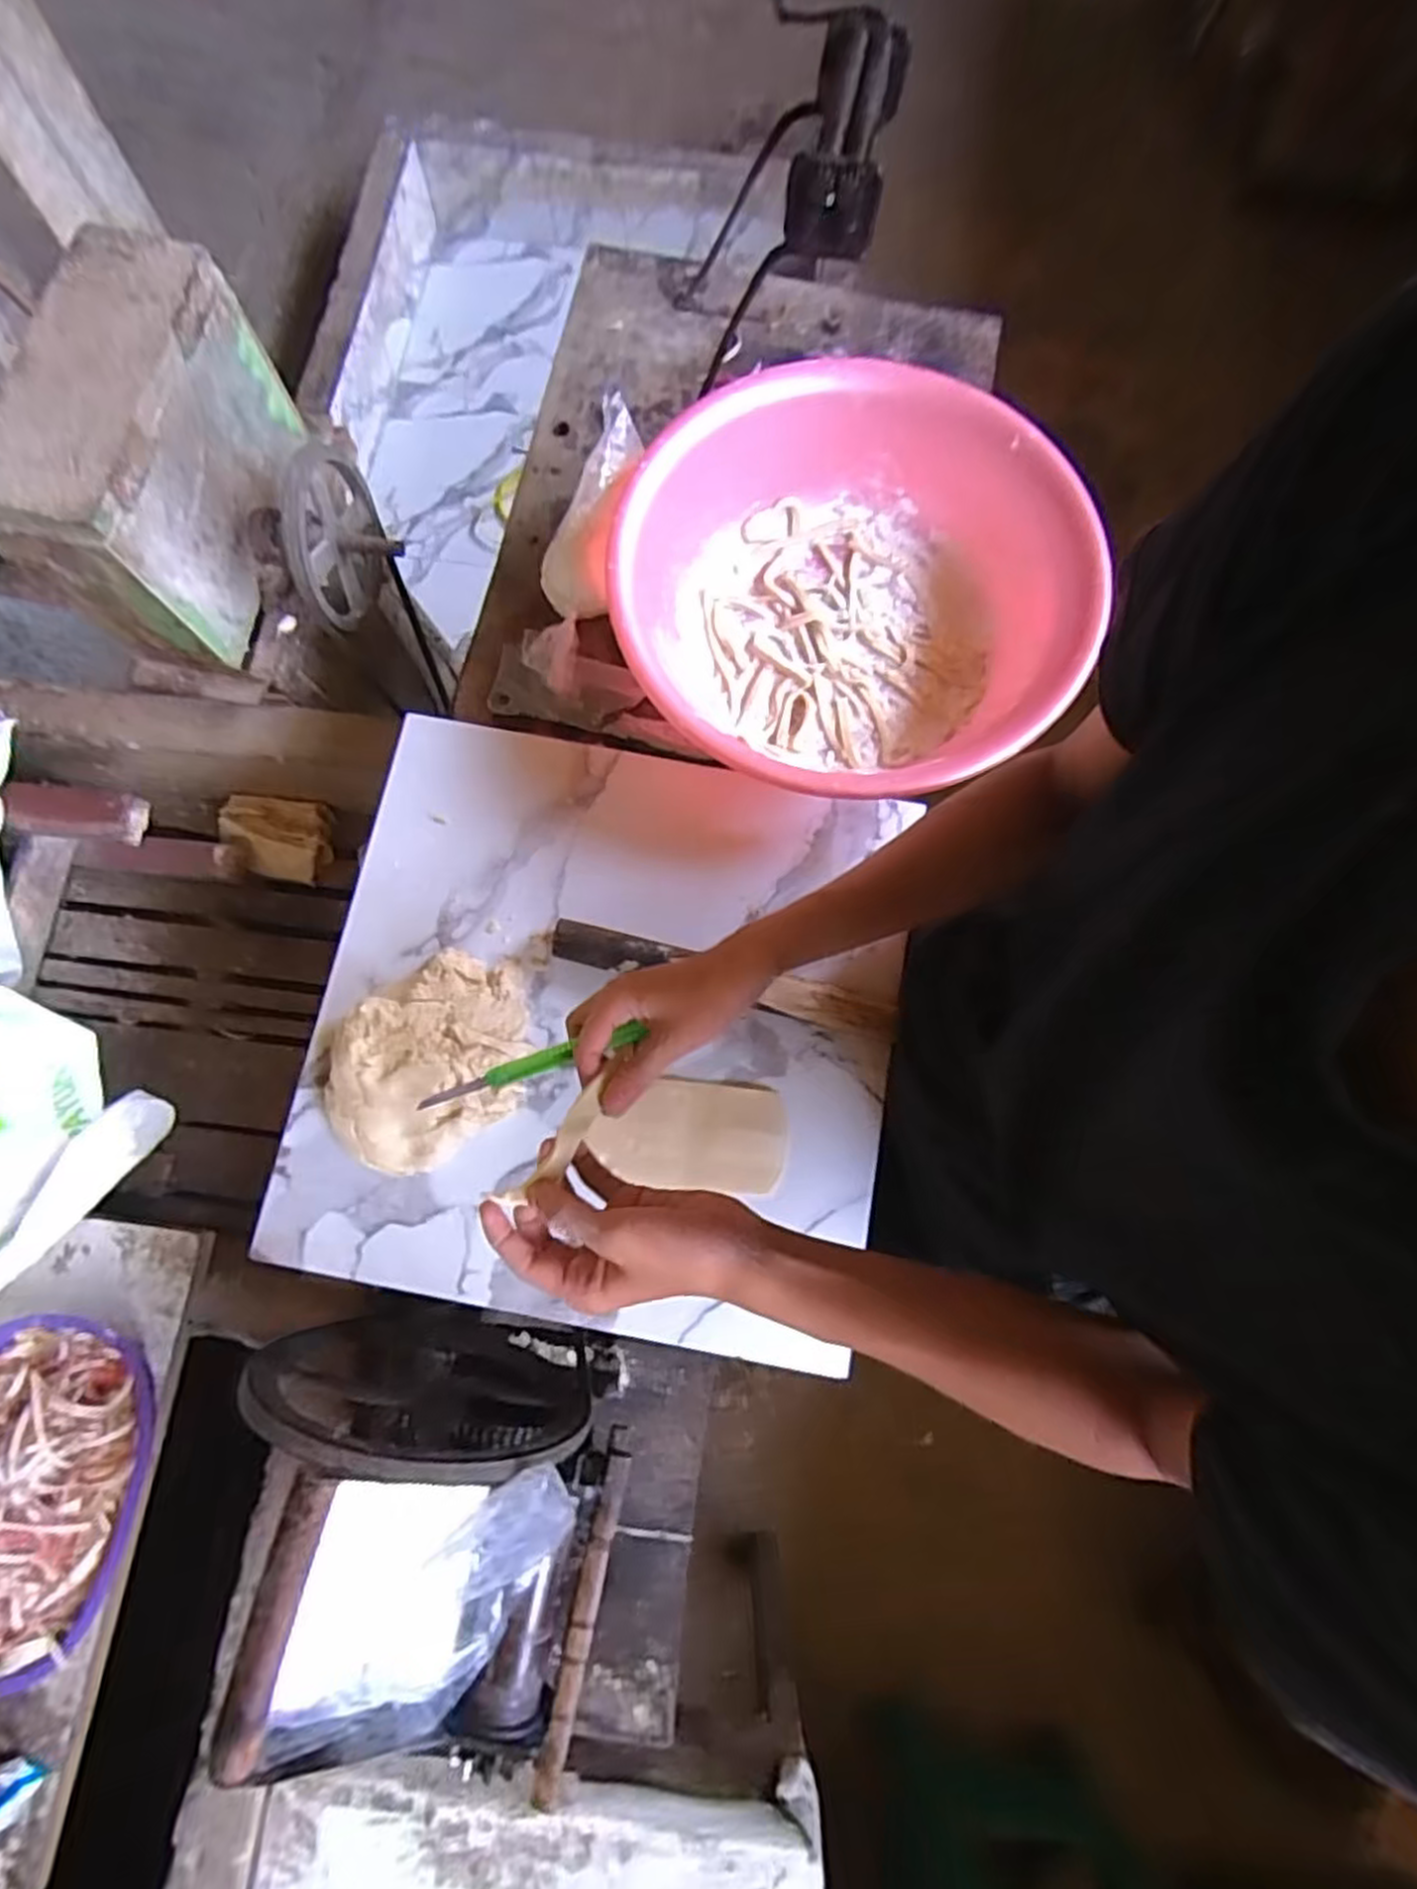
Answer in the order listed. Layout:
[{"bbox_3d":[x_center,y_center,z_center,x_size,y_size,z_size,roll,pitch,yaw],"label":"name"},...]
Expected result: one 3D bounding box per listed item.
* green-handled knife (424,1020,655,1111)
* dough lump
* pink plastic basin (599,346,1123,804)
[{"bbox_3d":[-0.116,0.080,0.496,0.144,0.023,0.014,-18,77,-12],"label":"green-handled knife"},{"bbox_3d":[-0.230,0.094,0.631,0.190,0.046,0.146,-35,79,-9],"label":"dough lump"},{"bbox_3d":[0.120,-0.319,0.693,0.393,0.120,0.393,0,76,-1],"label":"pink plastic basin"}]

